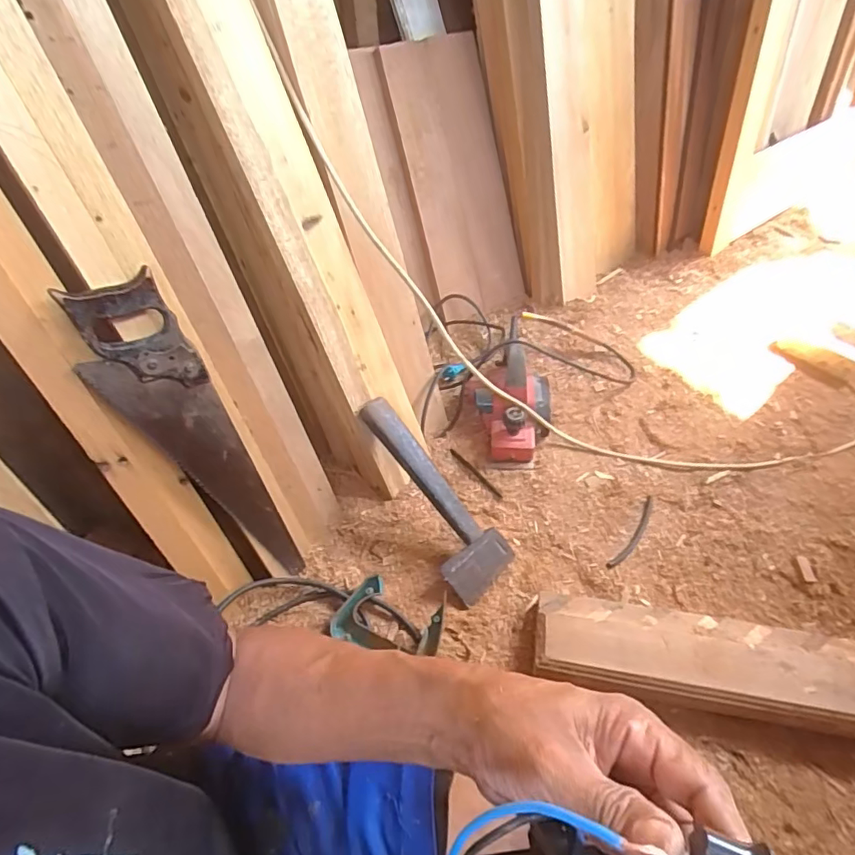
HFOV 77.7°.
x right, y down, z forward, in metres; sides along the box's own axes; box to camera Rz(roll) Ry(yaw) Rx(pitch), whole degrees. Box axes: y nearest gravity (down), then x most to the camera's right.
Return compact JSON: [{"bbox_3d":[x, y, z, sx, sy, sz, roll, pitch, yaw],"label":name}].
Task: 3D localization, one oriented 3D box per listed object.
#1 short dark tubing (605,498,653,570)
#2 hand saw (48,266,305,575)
[{"bbox_3d":[0.337,0.173,0.865,0.022,0.009,0.159,30,55,25],"label":"short dark tubing"},{"bbox_3d":[-0.280,0.042,0.666,0.104,0.471,0.019,-32,43,-20],"label":"hand saw"}]

